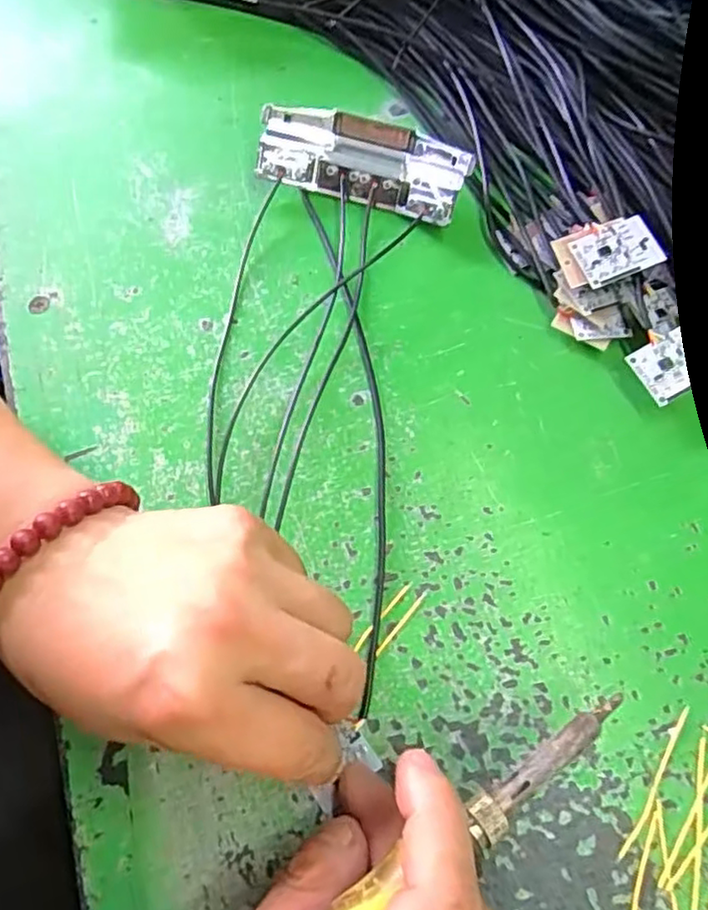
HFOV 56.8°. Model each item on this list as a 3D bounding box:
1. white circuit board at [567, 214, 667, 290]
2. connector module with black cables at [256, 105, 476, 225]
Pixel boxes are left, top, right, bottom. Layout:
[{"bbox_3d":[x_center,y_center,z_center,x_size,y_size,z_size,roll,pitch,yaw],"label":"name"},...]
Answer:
[{"bbox_3d":[0.112,-0.087,0.279,0.033,0.004,0.024,-22,72,5],"label":"white circuit board"},{"bbox_3d":[0.006,-0.140,0.311,0.095,0.023,0.045,19,69,8],"label":"connector module with black cables"}]

